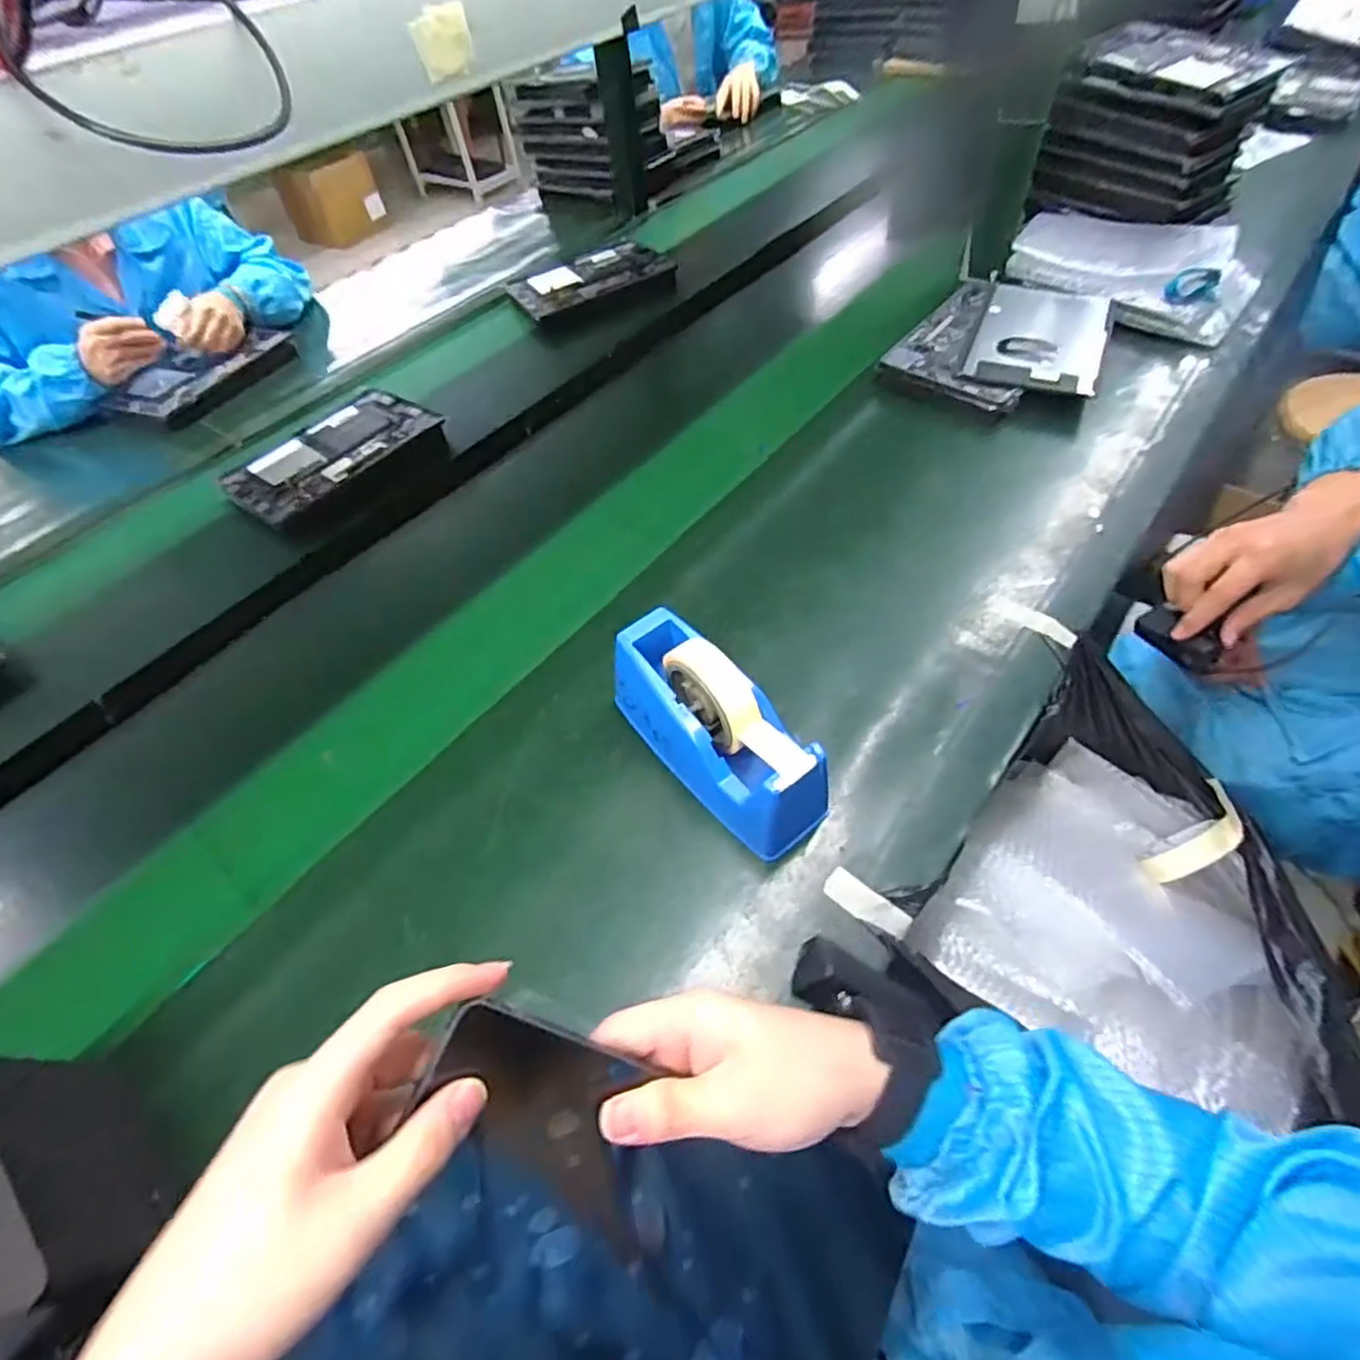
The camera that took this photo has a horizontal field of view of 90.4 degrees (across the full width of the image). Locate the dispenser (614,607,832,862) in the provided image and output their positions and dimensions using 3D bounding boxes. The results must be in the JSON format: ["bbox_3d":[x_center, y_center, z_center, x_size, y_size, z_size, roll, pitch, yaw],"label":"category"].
[{"bbox_3d":[0.029,0.037,0.530,0.076,0.112,0.197,-35,58,-20],"label":"dispenser"}]

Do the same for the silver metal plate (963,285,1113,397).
[{"bbox_3d":[0.457,-0.434,0.855,0.147,0.017,0.222,19,60,16],"label":"silver metal plate"}]

